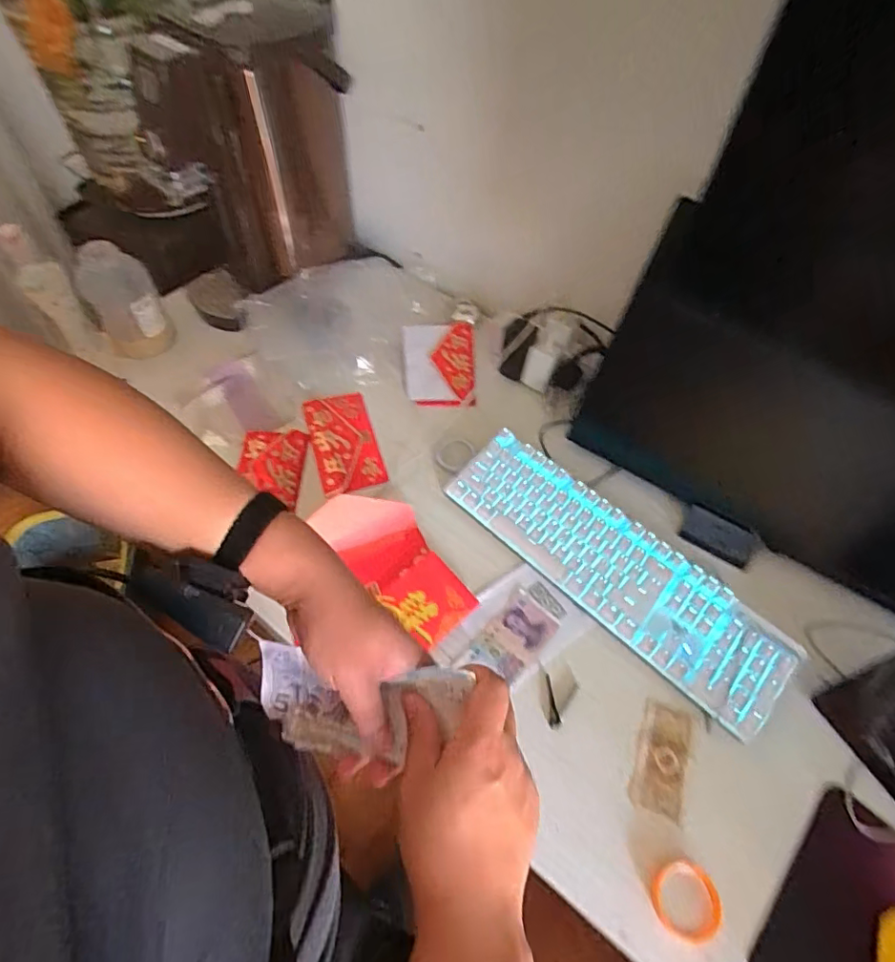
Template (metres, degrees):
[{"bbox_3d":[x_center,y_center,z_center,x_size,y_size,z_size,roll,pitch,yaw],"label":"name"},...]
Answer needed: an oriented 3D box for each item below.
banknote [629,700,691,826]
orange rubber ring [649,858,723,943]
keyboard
[{"bbox_3d":[0.216,0.281,0.540,0.046,0.004,0.100,17,61,16],"label":"banknote"},{"bbox_3d":[0.212,0.373,0.474,0.056,0.014,0.057,1,56,-2],"label":"orange rubber ring"},{"bbox_3d":[0.192,0.099,0.635,0.421,0.038,0.122,39,63,22],"label":"keyboard"}]

